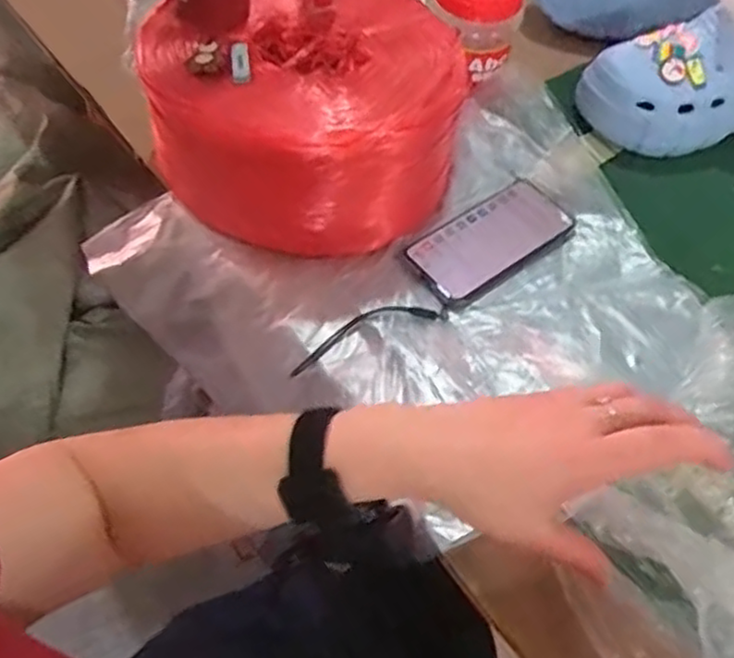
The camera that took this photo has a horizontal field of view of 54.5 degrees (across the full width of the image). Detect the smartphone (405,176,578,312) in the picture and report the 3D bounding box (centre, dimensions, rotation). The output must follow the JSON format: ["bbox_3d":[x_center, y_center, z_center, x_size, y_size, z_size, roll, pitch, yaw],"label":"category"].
[{"bbox_3d":[0.116,-0.082,0.660,0.167,0.011,0.079,-32,62,-24],"label":"smartphone"}]

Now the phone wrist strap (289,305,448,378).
[{"bbox_3d":[0.000,0.001,0.600,0.143,0.006,0.030,-20,75,-12],"label":"phone wrist strap"}]

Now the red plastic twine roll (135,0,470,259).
[{"bbox_3d":[-0.056,-0.203,0.660,0.253,0.131,0.248,2,54,-3],"label":"red plastic twine roll"}]

